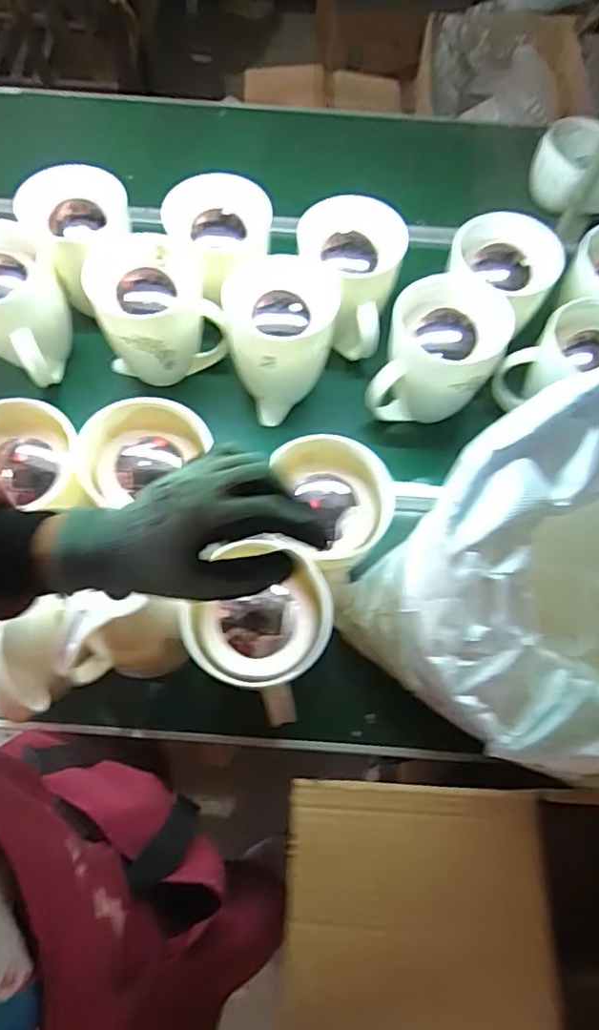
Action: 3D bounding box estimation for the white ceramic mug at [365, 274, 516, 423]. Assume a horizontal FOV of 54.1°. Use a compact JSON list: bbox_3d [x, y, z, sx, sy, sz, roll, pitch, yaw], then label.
[{"bbox_3d":[0.208,-0.231,0.876,0.157,0.168,0.178,22,66,9],"label":"white ceramic mug"}]

